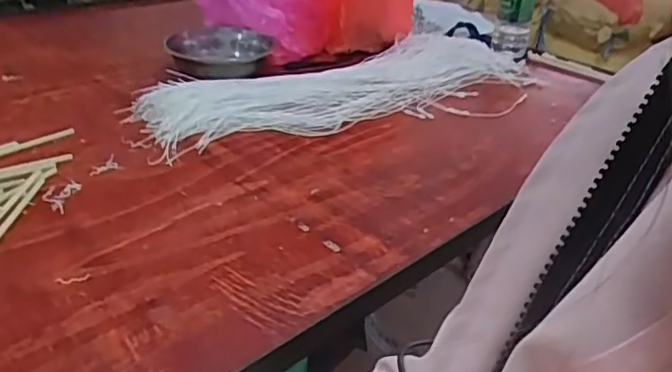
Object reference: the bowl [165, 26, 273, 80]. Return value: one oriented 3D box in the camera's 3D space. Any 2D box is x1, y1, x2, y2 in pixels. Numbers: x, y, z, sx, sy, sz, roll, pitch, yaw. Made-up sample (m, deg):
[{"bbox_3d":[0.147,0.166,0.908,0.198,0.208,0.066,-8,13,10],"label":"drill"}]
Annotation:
[{"bbox_3d":[-0.171,-0.201,0.886,0.142,0.030,0.166,4,30,-5],"label":"bowl"}]

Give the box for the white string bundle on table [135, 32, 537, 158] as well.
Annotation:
[{"bbox_3d":[0.032,-0.151,0.870,0.635,0.021,0.205,-20,39,-38],"label":"white string bundle on table"}]

